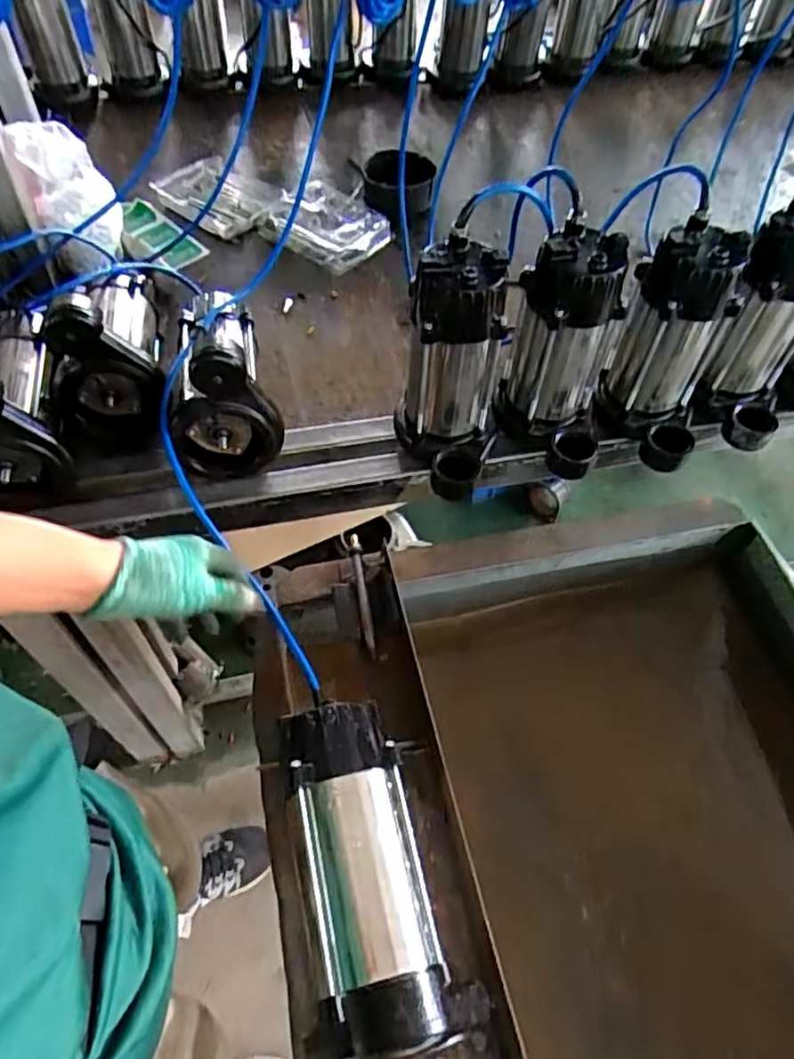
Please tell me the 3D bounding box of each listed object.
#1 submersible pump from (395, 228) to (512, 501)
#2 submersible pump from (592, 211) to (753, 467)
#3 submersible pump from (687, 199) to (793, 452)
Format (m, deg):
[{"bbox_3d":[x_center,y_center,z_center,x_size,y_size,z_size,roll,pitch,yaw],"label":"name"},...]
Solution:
[{"bbox_3d":[0.063,-0.164,0.717,0.106,0.224,0.152,-3,56,-5],"label":"submersible pump"},{"bbox_3d":[0.311,-0.202,0.760,0.125,0.226,0.137,22,58,12],"label":"submersible pump"},{"bbox_3d":[0.427,-0.223,0.782,0.115,0.235,0.147,24,58,13],"label":"submersible pump"}]

